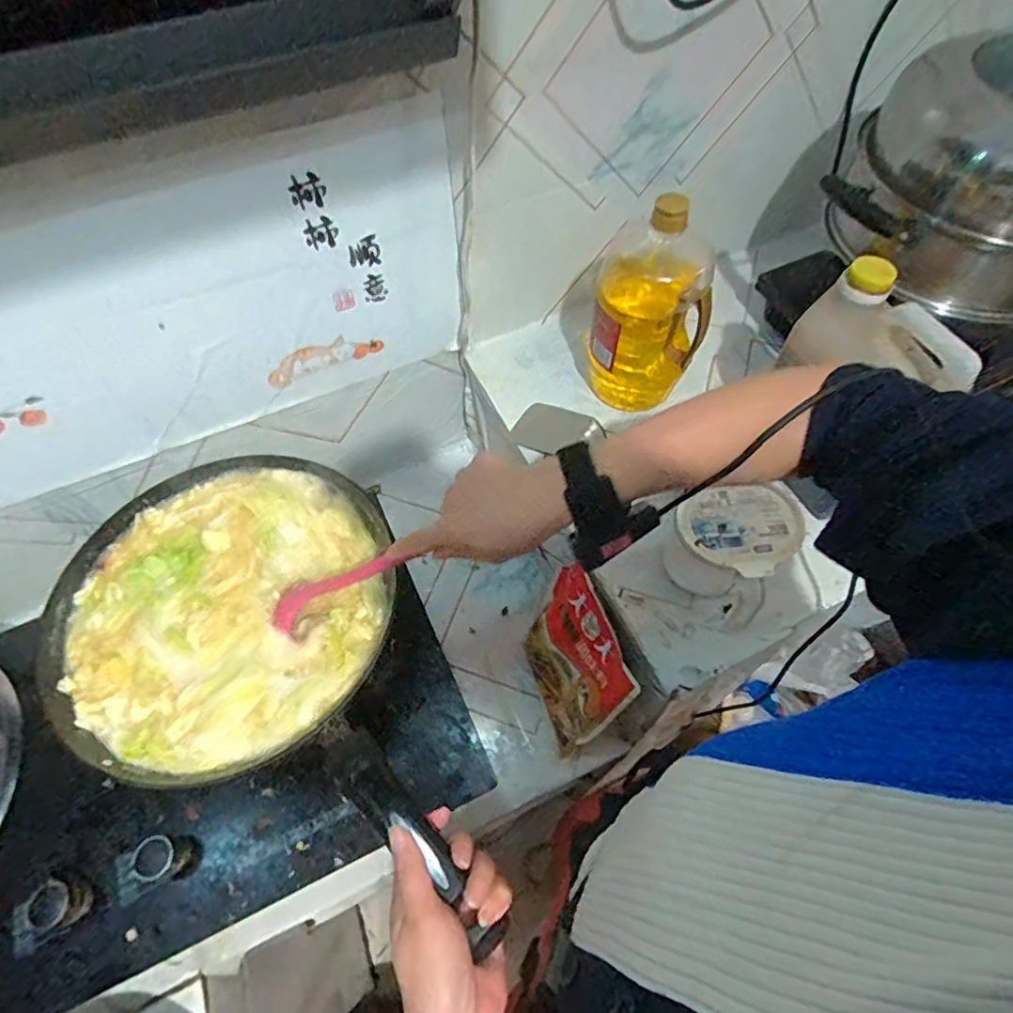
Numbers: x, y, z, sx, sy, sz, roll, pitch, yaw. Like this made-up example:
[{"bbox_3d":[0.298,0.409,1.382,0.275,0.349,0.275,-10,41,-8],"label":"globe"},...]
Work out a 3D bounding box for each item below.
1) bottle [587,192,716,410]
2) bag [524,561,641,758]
[{"bbox_3d":[0.152,-0.216,0.620,0.118,0.222,0.103,6,59,4],"label":"bottle"},{"bbox_3d":[0.074,0.173,0.648,0.013,0.207,0.146,-12,54,-31],"label":"bag"}]

